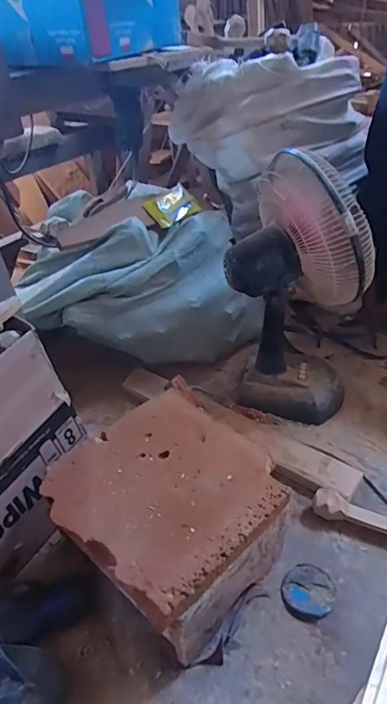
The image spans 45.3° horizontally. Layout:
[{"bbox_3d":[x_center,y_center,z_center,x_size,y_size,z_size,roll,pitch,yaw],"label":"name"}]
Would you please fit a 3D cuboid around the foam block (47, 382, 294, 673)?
[{"bbox_3d":[-0.041,0.270,0.817,0.339,0.164,0.319,27,48,38],"label":"foam block"}]

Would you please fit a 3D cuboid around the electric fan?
[{"bbox_3d":[0.242,-0.143,1.043,0.267,0.533,0.280,7,38,19],"label":"electric fan"}]

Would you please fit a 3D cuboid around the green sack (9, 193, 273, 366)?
[{"bbox_3d":[-0.134,-0.183,1.245,0.588,0.377,0.345,-7,36,0],"label":"green sack"}]

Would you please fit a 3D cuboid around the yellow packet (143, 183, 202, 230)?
[{"bbox_3d":[-0.053,-0.378,1.206,0.139,0.082,0.023,-40,15,-25],"label":"yellow packet"}]

